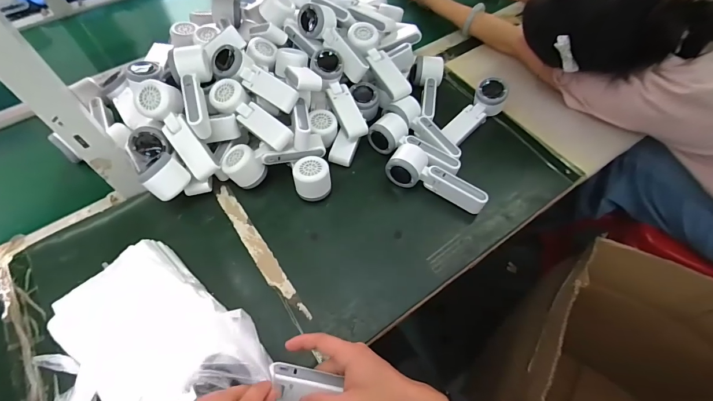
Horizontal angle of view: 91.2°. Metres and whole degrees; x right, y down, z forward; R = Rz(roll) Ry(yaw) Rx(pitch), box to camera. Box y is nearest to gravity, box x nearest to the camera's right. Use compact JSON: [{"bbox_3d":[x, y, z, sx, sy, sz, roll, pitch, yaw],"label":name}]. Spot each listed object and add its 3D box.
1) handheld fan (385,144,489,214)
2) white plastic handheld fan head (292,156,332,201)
[{"bbox_3d":[0.135,-0.035,0.585,0.166,0.050,0.069,21,60,12],"label":"handheld fan"},{"bbox_3d":[-0.072,-0.033,0.576,0.059,0.056,0.062,-11,59,-7],"label":"white plastic handheld fan head"}]

